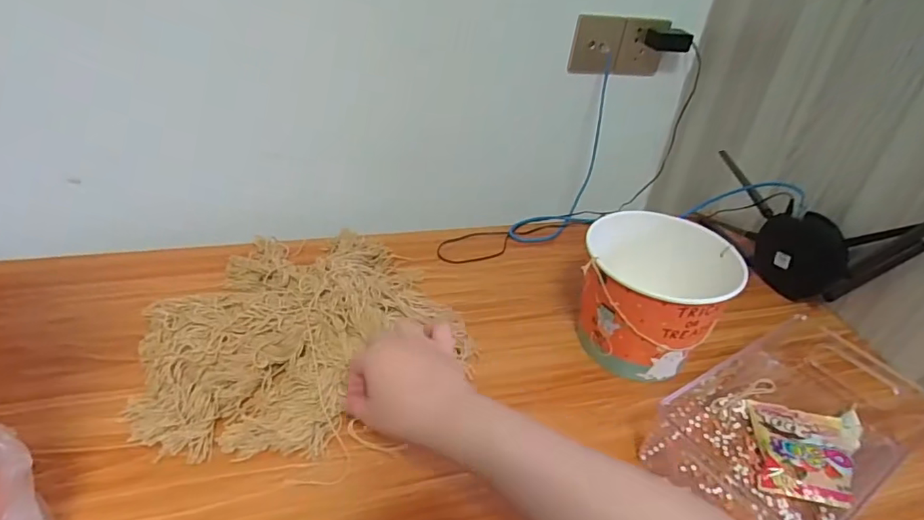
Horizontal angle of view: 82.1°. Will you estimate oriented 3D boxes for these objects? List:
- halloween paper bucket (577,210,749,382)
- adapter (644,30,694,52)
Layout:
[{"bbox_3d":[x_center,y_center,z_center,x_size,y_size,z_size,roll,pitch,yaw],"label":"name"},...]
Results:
[{"bbox_3d":[0.213,0.043,0.599,0.144,0.144,0.132,4,37,-3],"label":"halloween paper bucket"},{"bbox_3d":[0.354,-0.375,0.908,0.078,0.032,0.022,12,38,8],"label":"adapter"}]

